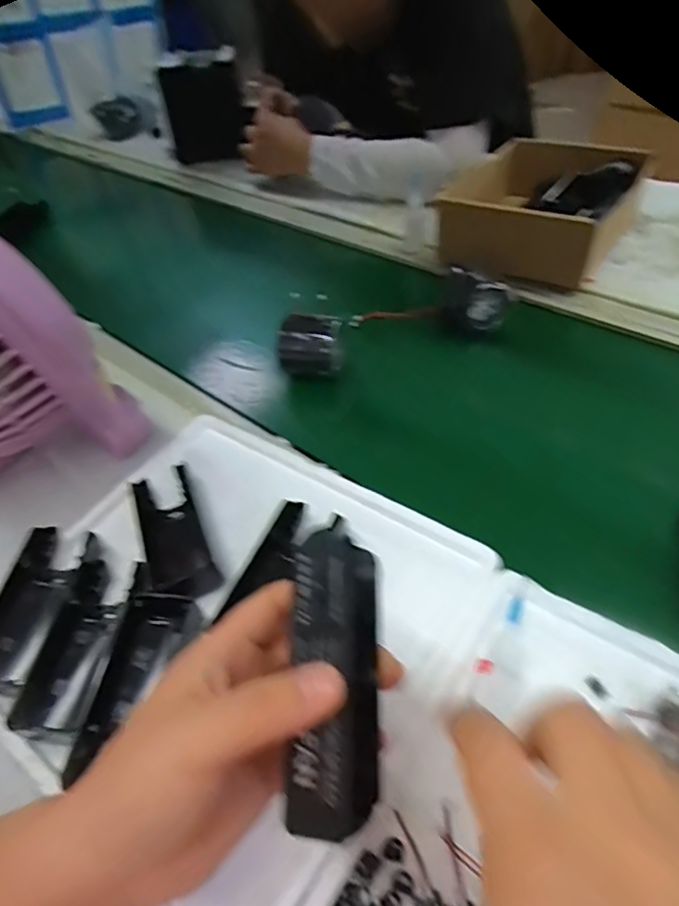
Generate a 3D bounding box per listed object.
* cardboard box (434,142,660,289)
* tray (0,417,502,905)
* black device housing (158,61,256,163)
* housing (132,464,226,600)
[{"bbox_3d":[0.238,-0.294,0.669,0.176,0.070,0.222,23,54,26],"label":"cardboard box"},{"bbox_3d":[-0.075,0.093,0.351,0.272,0.024,0.250,25,55,27],"label":"tray"},{"bbox_3d":[-0.233,-0.594,0.992,0.030,0.147,0.148,22,42,38],"label":"black device housing"},{"bbox_3d":[-0.116,0.056,0.393,0.042,0.023,0.115,-22,48,-12],"label":"housing"}]

